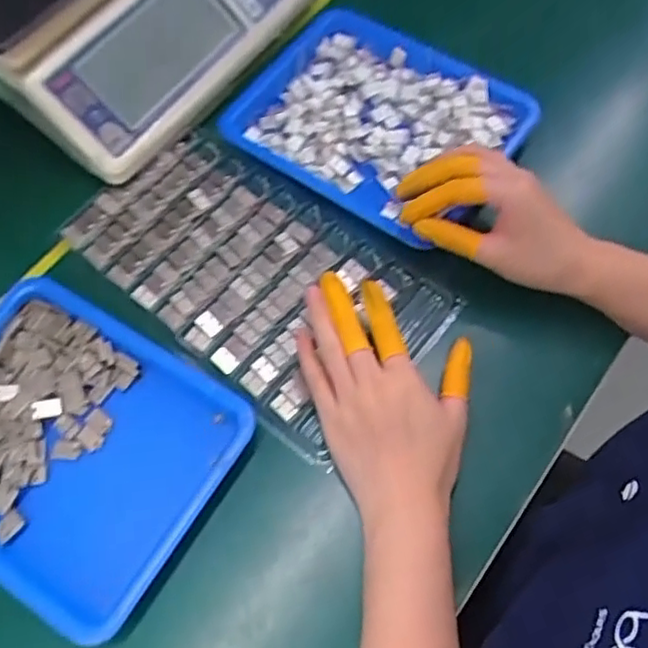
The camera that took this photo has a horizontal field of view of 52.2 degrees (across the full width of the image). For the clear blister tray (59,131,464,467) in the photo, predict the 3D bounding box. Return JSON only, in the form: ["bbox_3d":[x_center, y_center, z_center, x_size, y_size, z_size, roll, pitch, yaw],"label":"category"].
[{"bbox_3d":[-0.054,-0.041,0.504,0.272,0.023,0.155,39,71,15],"label":"clear blister tray"}]

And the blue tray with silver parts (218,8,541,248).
[{"bbox_3d":[0.041,-0.168,0.542,0.213,0.030,0.162,33,70,13],"label":"blue tray with silver parts"}]

